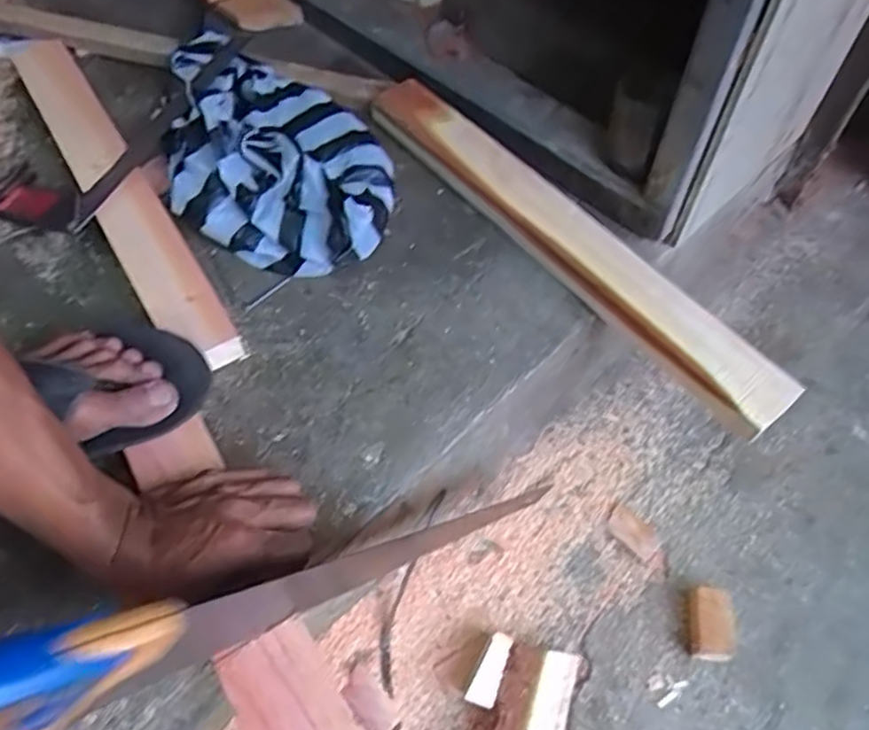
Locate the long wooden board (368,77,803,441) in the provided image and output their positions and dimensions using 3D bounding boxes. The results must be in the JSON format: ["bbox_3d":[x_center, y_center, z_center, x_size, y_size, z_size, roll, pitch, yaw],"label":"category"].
[{"bbox_3d":[0.111,-0.128,0.641,0.067,0.032,0.507,-34,64,-21],"label":"long wooden board"}]

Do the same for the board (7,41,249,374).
[{"bbox_3d":[-0.314,-0.179,0.661,0.057,0.029,0.480,-29,60,-18],"label":"board"}]

